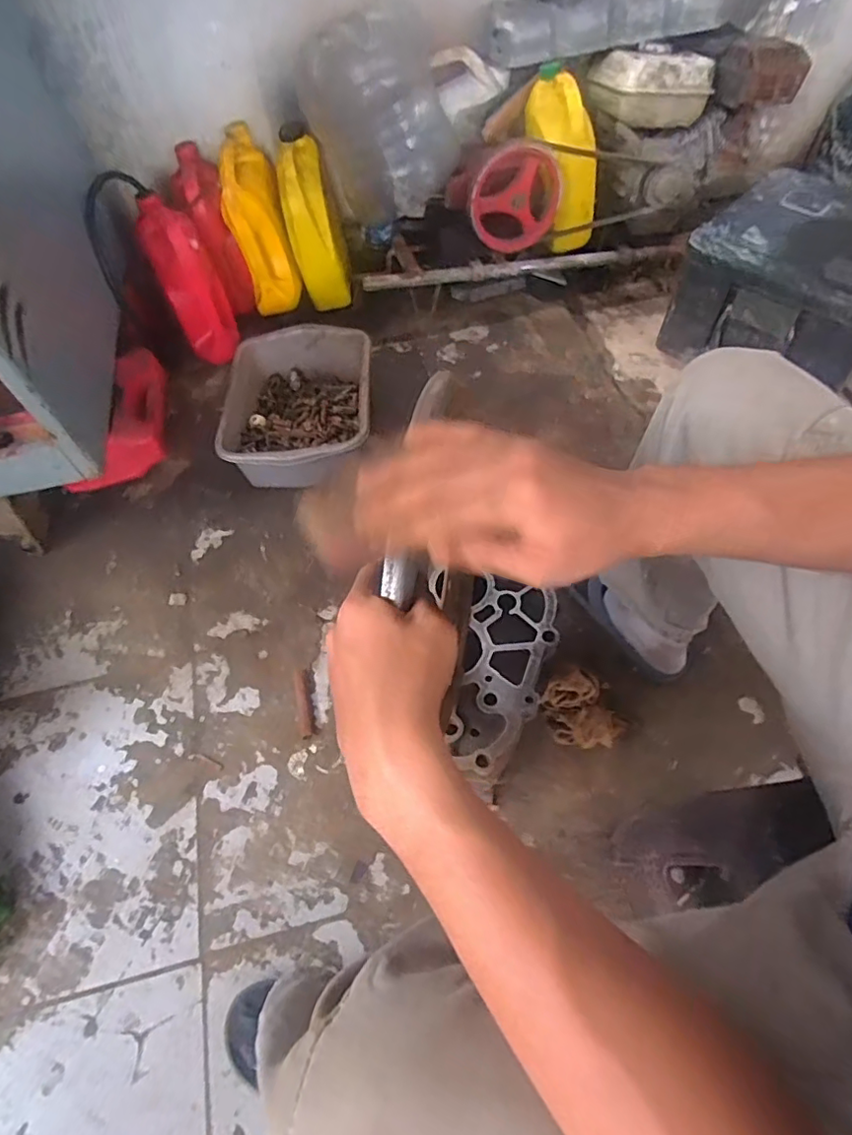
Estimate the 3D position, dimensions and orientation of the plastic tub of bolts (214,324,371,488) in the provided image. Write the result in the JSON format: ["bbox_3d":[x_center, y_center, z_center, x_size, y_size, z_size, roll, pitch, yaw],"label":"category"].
[{"bbox_3d":[-0.240,-0.297,1.093,0.272,0.129,0.350,-4,57,1],"label":"plastic tub of bolts"}]

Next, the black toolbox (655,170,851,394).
[{"bbox_3d":[0.754,-0.572,1.151,0.370,0.228,0.367,38,67,24],"label":"black toolbox"}]

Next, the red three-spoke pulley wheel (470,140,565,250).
[{"bbox_3d":[0.191,-0.751,1.161,0.194,0.182,0.048,-12,57,-4],"label":"red three-spoke pulley wheel"}]

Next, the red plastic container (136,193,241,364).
[{"bbox_3d":[-0.472,-0.574,1.152,0.112,0.313,0.107,-32,40,-18],"label":"red plastic container"}]

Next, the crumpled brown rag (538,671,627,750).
[{"bbox_3d":[0.213,0.195,0.772,0.111,0.075,0.083,32,64,21],"label":"crumpled brown rag"}]

